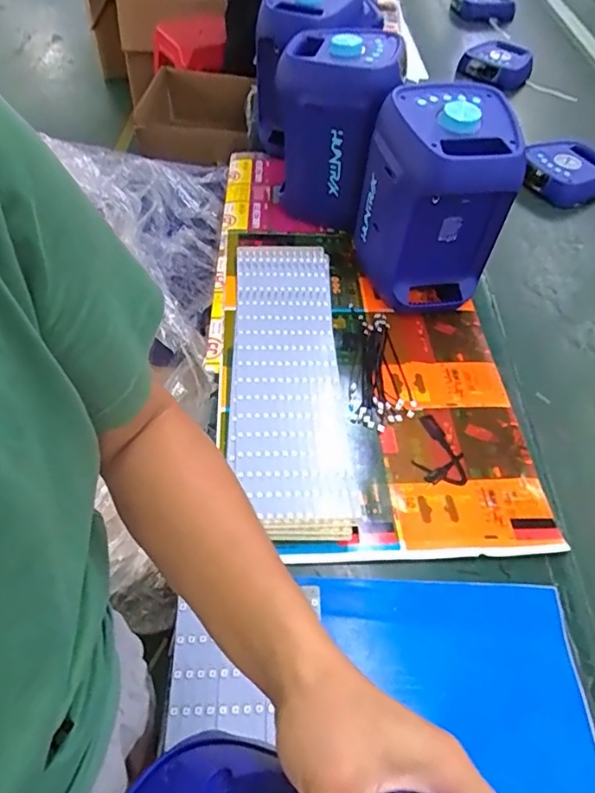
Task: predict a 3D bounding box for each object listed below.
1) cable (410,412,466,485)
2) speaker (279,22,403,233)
[{"bbox_3d":[0.169,0.064,0.652,0.059,0.007,0.094,7,51,0],"label":"cable"},{"bbox_3d":[0.052,-0.371,0.777,0.170,0.244,0.100,34,56,20],"label":"speaker"}]

